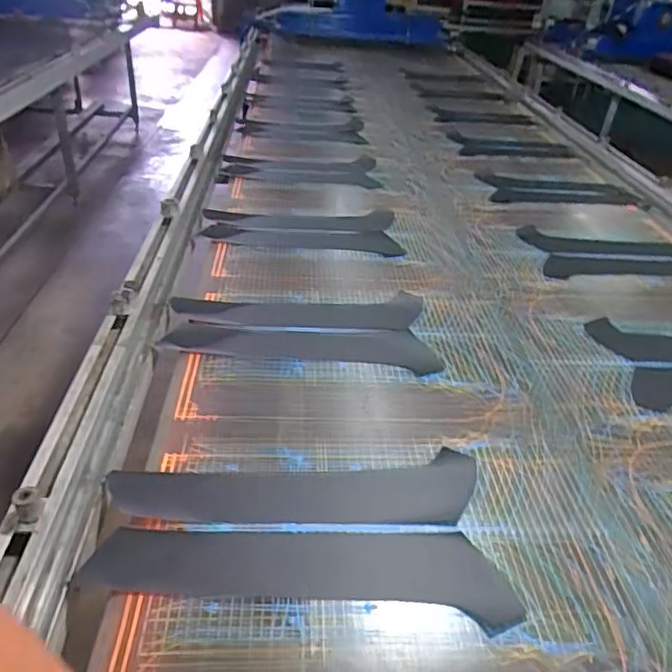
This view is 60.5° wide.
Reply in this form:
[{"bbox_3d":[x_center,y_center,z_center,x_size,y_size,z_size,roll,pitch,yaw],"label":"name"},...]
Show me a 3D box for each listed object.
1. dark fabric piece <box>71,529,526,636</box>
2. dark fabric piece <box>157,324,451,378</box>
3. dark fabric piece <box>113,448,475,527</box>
[{"bbox_3d":[-0.034,0.240,0.609,0.426,0.011,0.099,5,35,2],"label":"dark fabric piece"},{"bbox_3d":[-0.056,0.014,0.948,0.436,0.015,0.099,4,32,2],"label":"dark fabric piece"},{"bbox_3d":[-0.043,0.180,0.692,0.431,0.012,0.108,1,34,-4],"label":"dark fabric piece"}]

